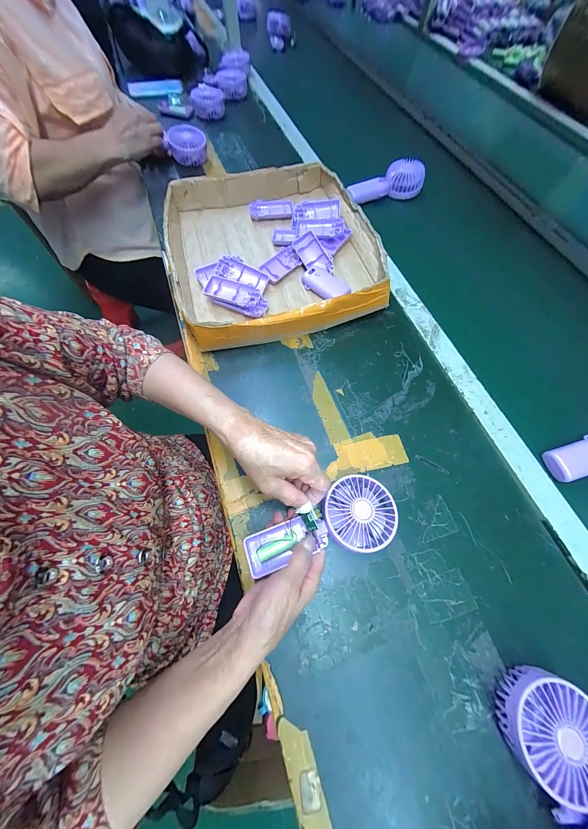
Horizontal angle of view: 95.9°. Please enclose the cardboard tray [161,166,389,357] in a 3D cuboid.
[{"bbox_3d":[-0.040,-0.328,0.510,0.377,0.064,0.421,-14,67,-8],"label":"cardboard tray"}]

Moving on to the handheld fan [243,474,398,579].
[{"bbox_3d":[0.032,0.129,0.307,0.181,0.039,0.079,-19,68,-3],"label":"handheld fan"}]

